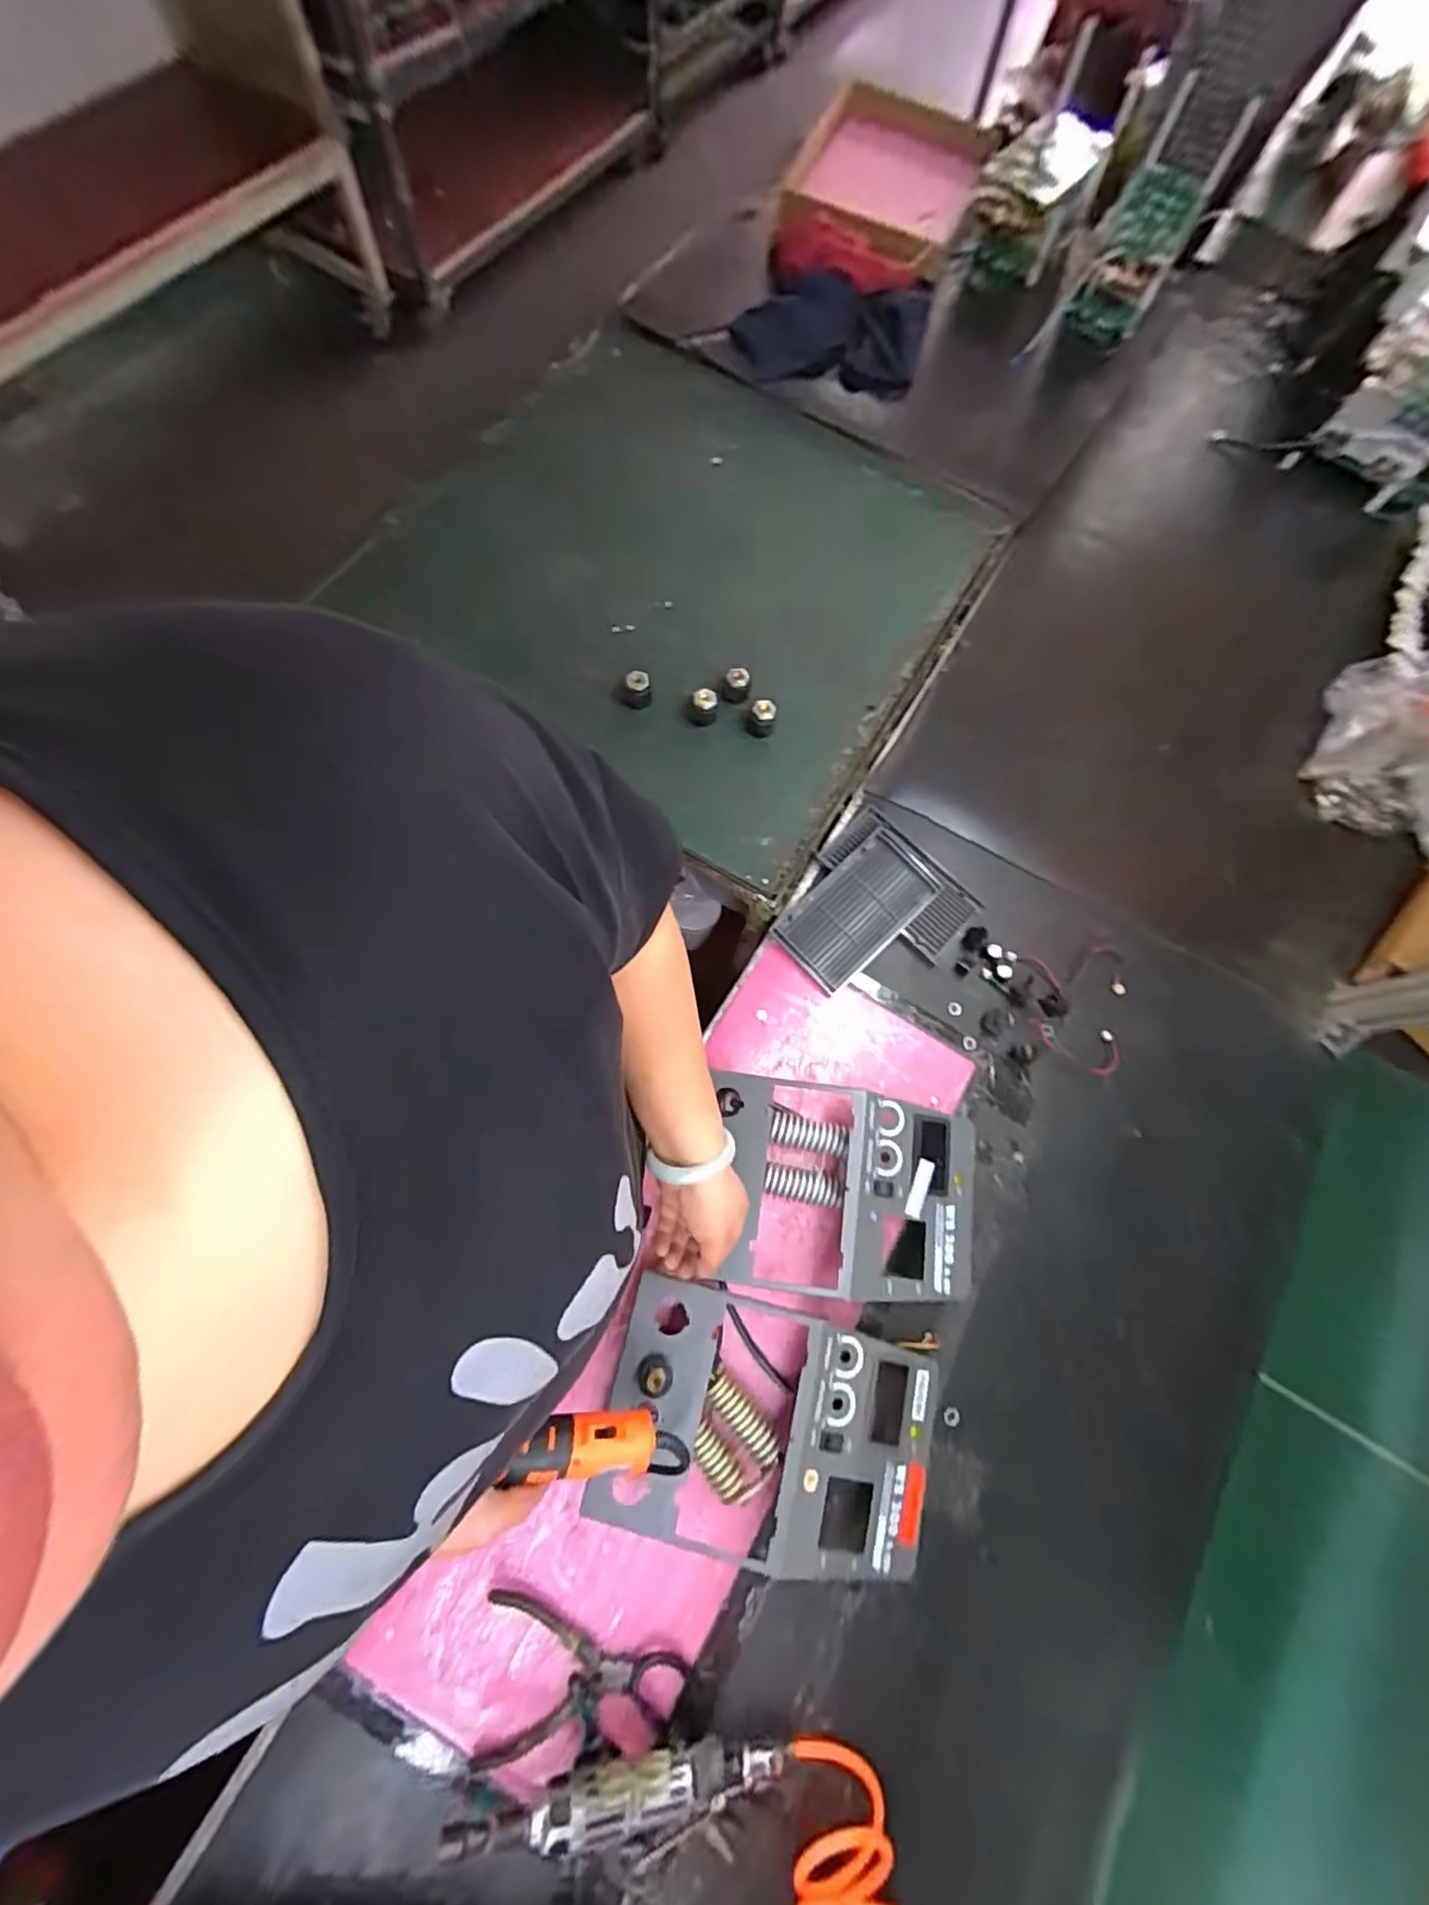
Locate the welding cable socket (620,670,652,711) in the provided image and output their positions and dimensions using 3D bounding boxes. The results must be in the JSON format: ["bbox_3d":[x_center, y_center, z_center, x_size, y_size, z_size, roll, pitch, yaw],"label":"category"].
[{"bbox_3d":[-0.107,-0.354,0.855,0.044,0.052,0.034,-3,74,-4],"label":"welding cable socket"}]

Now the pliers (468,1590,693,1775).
[{"bbox_3d":[-0.124,0.663,0.554,0.188,0.013,0.113,16,72,0],"label":"pliers"}]

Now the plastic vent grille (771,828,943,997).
[{"bbox_3d":[0.182,-0.056,0.796,0.207,0.026,0.118,-42,81,-15],"label":"plastic vent grille"}]

